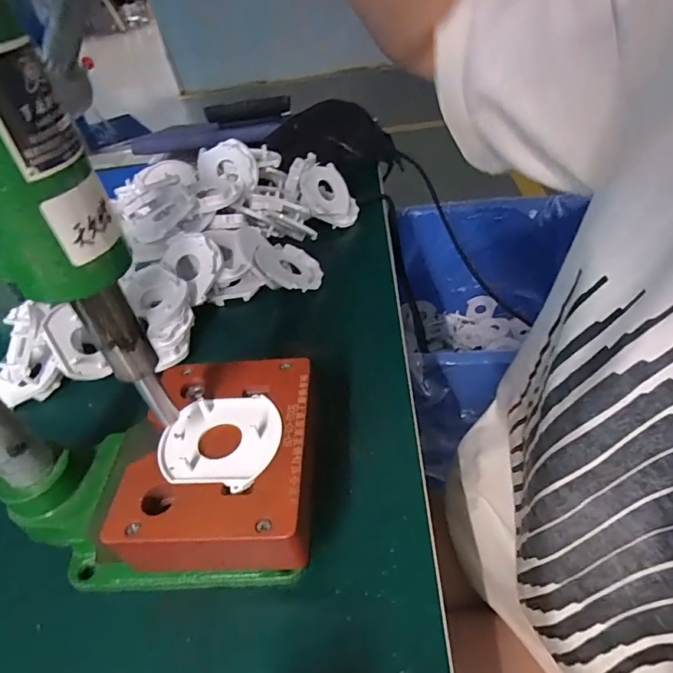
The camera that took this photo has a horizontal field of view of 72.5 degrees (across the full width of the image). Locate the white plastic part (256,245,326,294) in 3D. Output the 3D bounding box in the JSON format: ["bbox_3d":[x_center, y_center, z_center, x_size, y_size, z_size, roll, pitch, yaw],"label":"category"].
[{"bbox_3d":[-0.049,-0.070,0.468,0.067,0.013,0.064,44,38,18],"label":"white plastic part"}]

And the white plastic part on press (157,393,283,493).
[{"bbox_3d":[-0.066,0.060,0.266,0.067,0.006,0.059,-3,41,5],"label":"white plastic part on press"}]

